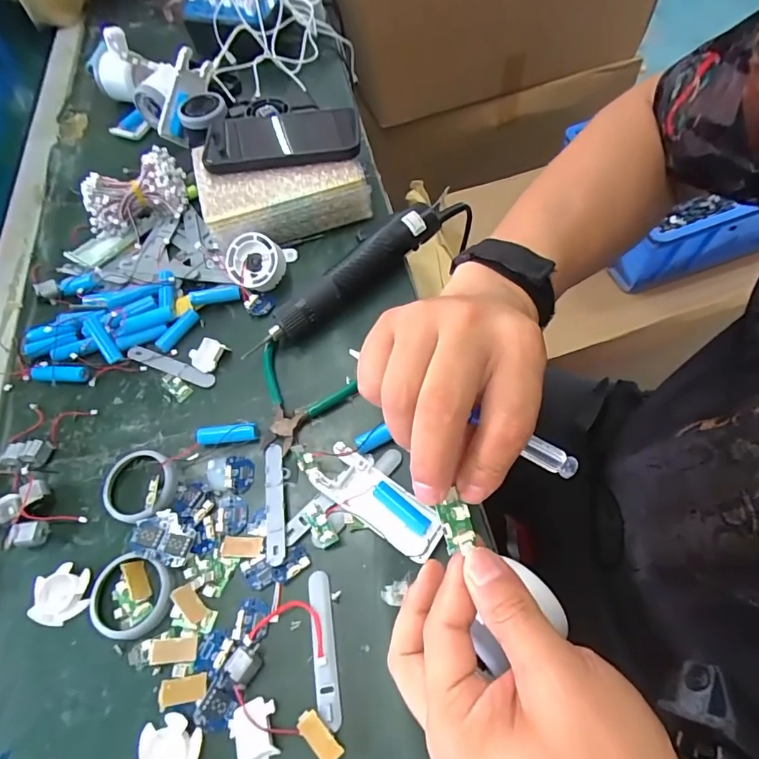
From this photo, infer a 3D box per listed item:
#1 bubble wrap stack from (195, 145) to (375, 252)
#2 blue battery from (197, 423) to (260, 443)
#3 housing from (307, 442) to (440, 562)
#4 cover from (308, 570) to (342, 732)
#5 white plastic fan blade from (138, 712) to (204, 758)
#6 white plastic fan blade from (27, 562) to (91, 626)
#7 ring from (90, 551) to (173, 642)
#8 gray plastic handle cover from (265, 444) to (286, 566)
[{"bbox_3d":[-0.110,-0.215,0.517,0.169,0.056,0.125,-19,61,-6],"label":"bubble wrap stack"},{"bbox_3d":[-0.129,0.047,0.399,0.050,0.015,0.016,-5,61,2],"label":"blue battery"},{"bbox_3d":[-0.001,0.094,0.356,0.104,0.022,0.039,32,68,20],"label":"housing"},{"bbox_3d":[-0.038,0.181,0.318,0.016,0.005,0.093,-10,61,-1],"label":"cover"},{"bbox_3d":[-0.133,0.236,0.293,0.038,0.012,0.040,5,62,7],"label":"white plastic fan blade"},{"bbox_3d":[-0.237,0.159,0.347,0.035,0.010,0.041,-5,61,2],"label":"white plastic fan blade"},{"bbox_3d":[-0.182,0.158,0.341,0.056,0.010,0.056,-2,61,3],"label":"ring"},{"bbox_3d":[-0.082,0.096,0.367,0.015,0.009,0.094,-9,61,0],"label":"gray plastic handle cover"}]

